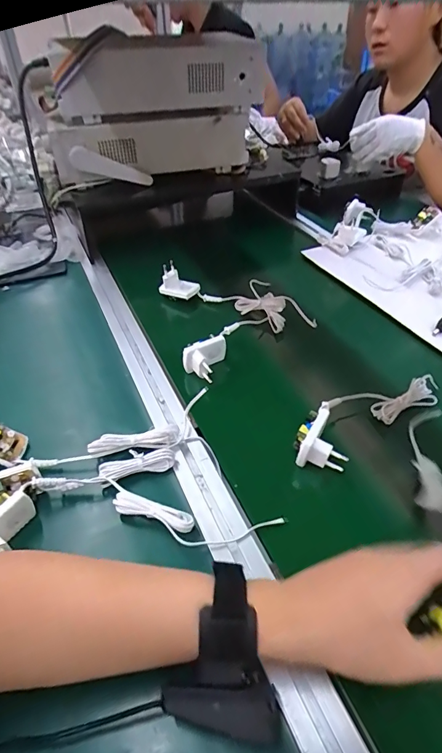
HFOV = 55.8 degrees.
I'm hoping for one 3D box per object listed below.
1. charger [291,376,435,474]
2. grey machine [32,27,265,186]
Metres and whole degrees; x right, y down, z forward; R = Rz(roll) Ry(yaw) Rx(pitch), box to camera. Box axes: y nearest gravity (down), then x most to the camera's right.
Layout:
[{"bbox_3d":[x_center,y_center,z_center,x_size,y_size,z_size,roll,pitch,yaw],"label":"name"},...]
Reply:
[{"bbox_3d":[0.166,0.038,0.471,0.213,0.035,0.062,-25,50,-27],"label":"charger"},{"bbox_3d":[-0.135,-0.502,0.783,0.371,0.205,0.190,-15,44,-19],"label":"grey machine"}]

